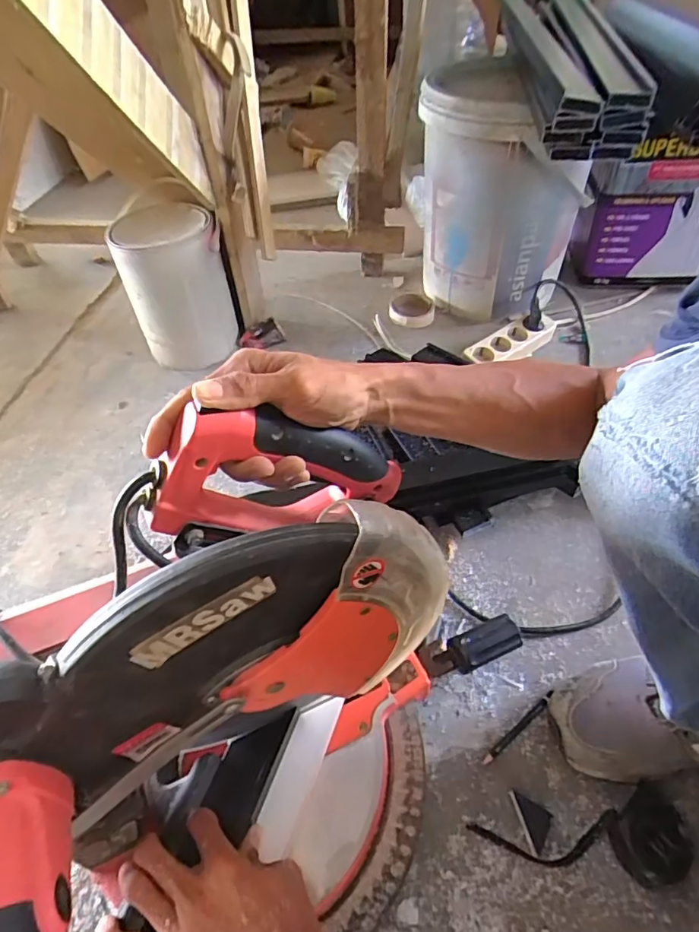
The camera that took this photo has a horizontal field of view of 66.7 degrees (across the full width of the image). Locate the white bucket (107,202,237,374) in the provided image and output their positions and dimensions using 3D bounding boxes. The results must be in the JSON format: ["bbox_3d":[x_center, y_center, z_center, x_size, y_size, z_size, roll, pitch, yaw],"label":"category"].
[{"bbox_3d":[-0.305,-0.311,0.950,0.169,0.241,0.157,0,47,0],"label":"white bucket"}]

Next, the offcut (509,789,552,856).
[{"bbox_3d":[0.165,0.335,0.501,0.040,0.004,0.036,18,66,36],"label":"offcut"}]

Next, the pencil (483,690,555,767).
[{"bbox_3d":[0.180,0.276,0.562,0.106,0.013,0.008,-30,54,-25],"label":"pencil"}]

